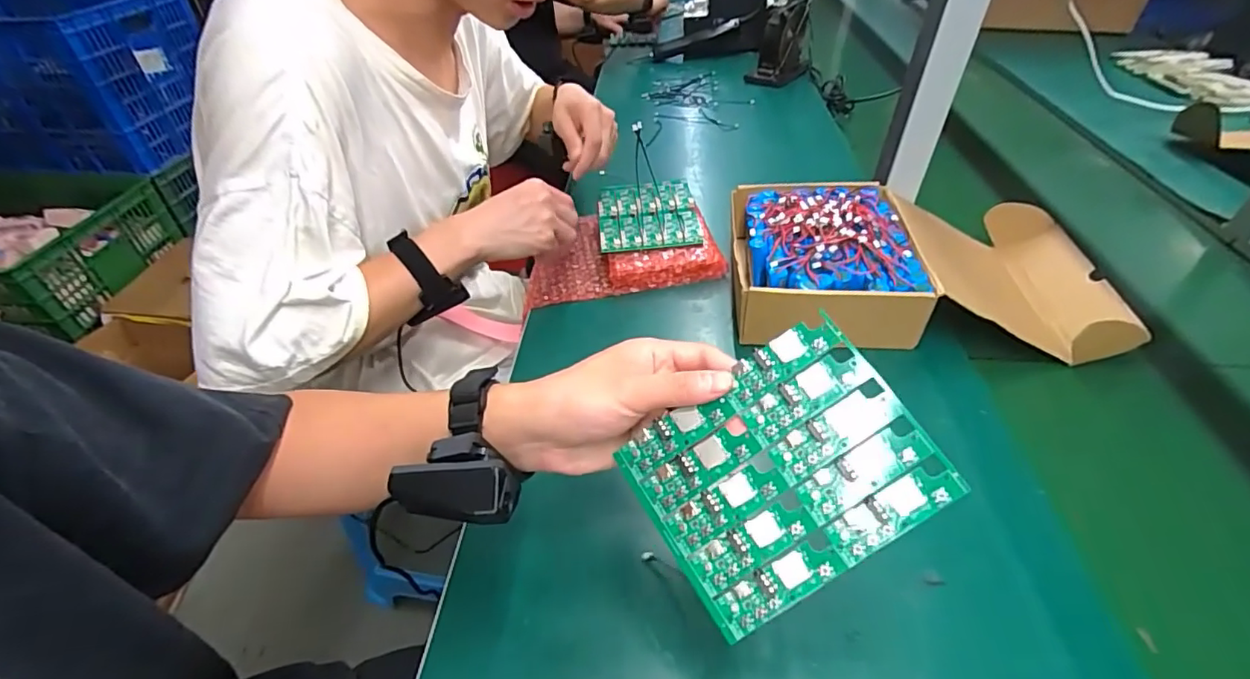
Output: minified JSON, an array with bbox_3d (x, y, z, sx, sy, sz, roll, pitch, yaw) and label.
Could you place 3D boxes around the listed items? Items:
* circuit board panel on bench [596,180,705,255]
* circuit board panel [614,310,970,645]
[{"bbox_3d":[0.028,-0.157,0.700,0.121,0.009,0.141,-5,48,-1],"label":"circuit board panel on bench"},{"bbox_3d":[0.084,0.073,0.309,0.145,0.004,0.117,-36,73,6],"label":"circuit board panel"}]

